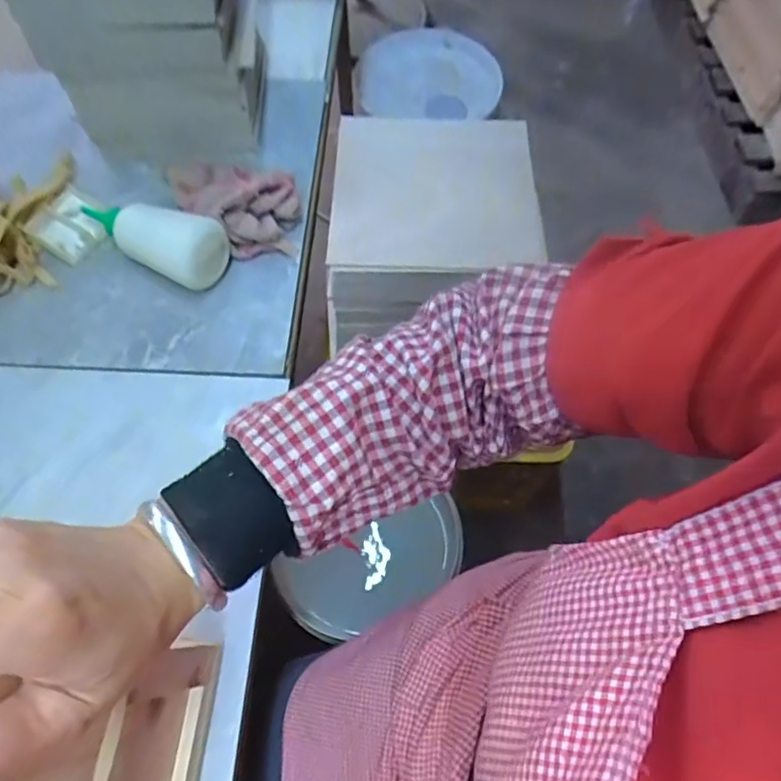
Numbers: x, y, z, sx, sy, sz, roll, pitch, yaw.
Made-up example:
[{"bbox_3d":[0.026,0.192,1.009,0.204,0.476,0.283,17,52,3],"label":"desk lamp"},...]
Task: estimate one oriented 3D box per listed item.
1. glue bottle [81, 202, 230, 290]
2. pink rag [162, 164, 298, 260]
[{"bbox_3d":[-0.226,-0.149,0.534,0.154,0.054,0.062,27,68,14],"label":"glue bottle"},{"bbox_3d":[-0.159,-0.192,0.560,0.137,0.051,0.112,3,65,4],"label":"pink rag"}]

